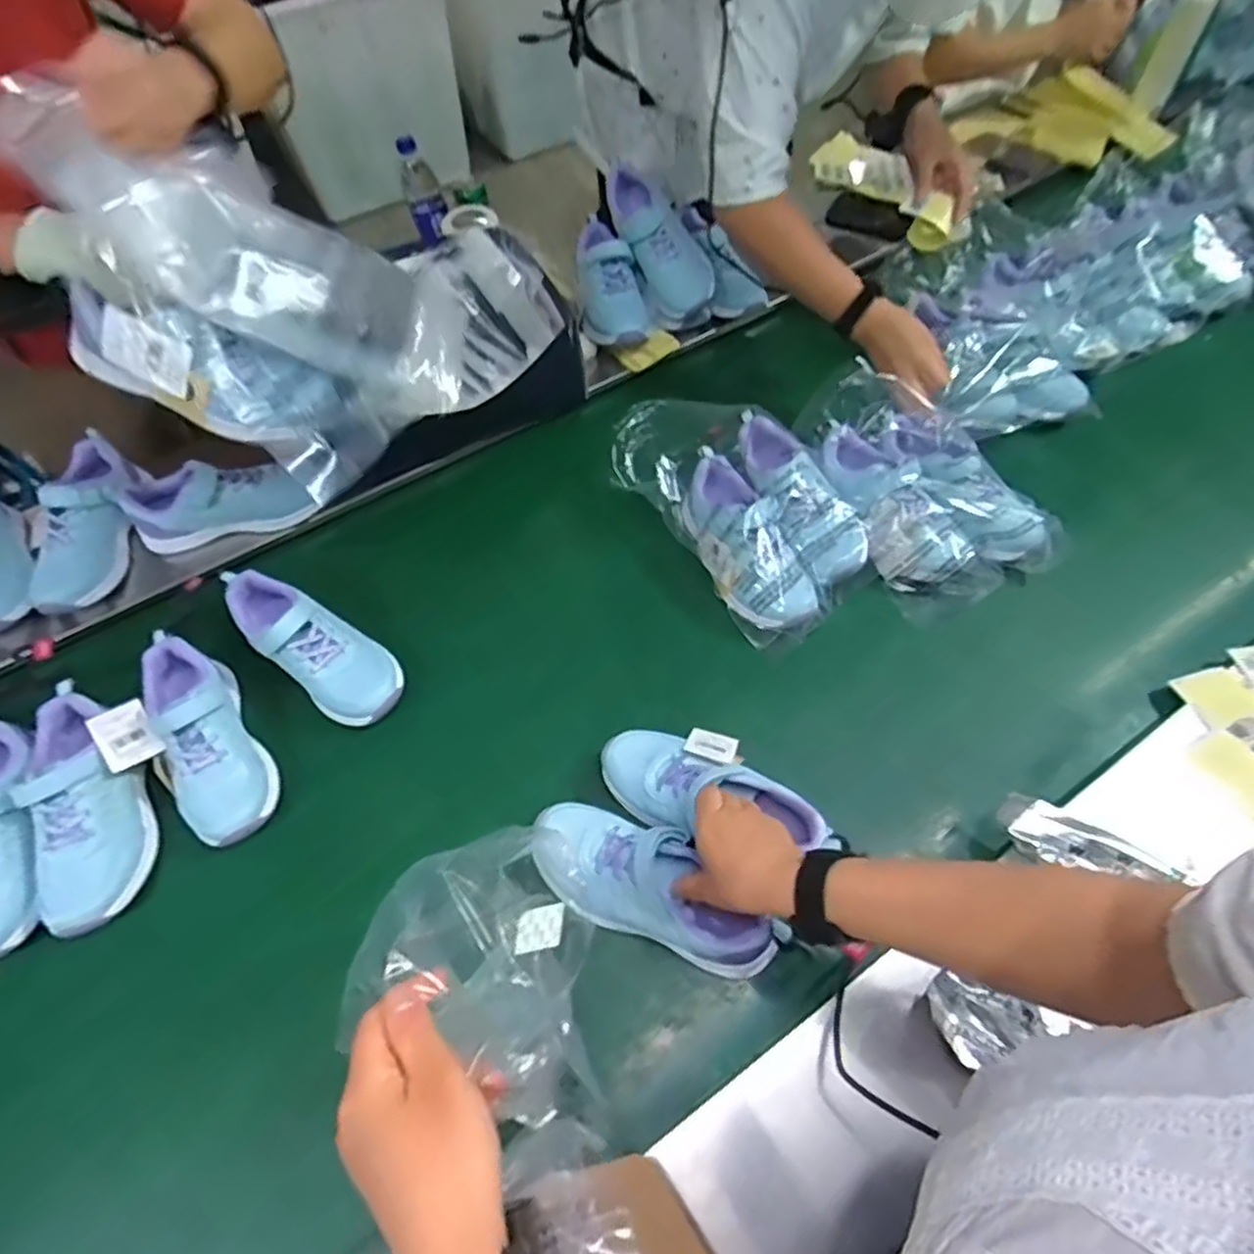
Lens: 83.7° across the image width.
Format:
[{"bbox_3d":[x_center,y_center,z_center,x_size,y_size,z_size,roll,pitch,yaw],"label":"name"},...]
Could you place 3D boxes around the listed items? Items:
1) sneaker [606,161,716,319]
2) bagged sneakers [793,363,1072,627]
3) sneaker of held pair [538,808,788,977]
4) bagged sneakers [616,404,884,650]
[{"bbox_3d":[0.045,-0.577,1.041,0.082,0.071,0.247,-28,83,-14],"label":"sneaker"},{"bbox_3d":[0.349,-0.183,0.851,0.187,0.128,0.318,-25,59,-12],"label":"bagged sneakers"},{"bbox_3d":[0.021,0.232,0.621,0.226,0.072,0.088,25,62,19],"label":"sneaker of held pair"},{"bbox_3d":[0.142,-0.165,0.857,0.203,0.084,0.351,-31,60,-16],"label":"bagged sneakers"}]

